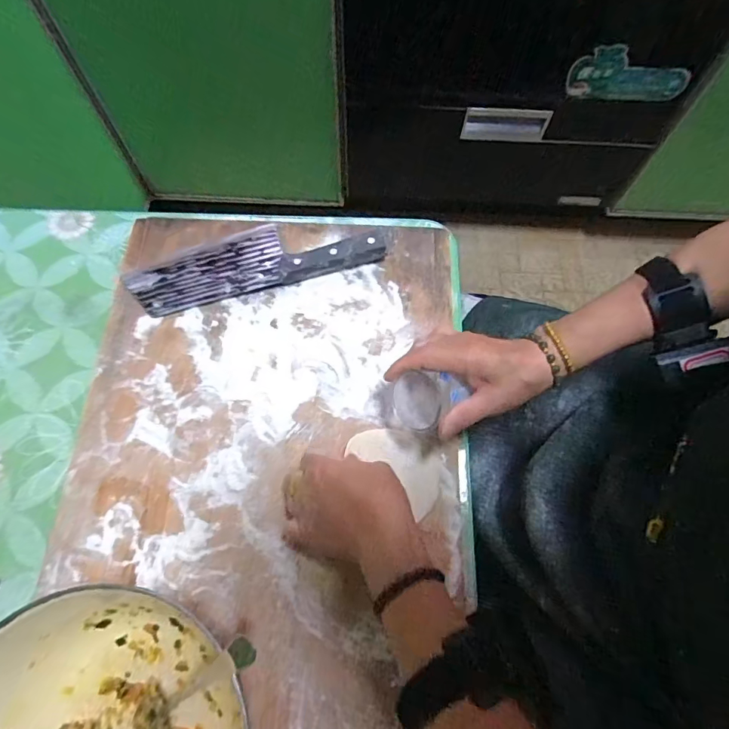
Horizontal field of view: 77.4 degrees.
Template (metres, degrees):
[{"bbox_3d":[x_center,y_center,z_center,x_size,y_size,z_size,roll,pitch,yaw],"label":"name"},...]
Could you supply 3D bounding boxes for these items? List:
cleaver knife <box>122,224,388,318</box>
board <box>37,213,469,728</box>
[{"bbox_3d":[-0.117,-0.114,0.494,0.269,0.024,0.077,-14,69,-6],"label":"cleaver knife"},{"bbox_3d":[-0.090,0.092,0.422,0.351,0.019,0.551,1,69,3],"label":"board"}]

